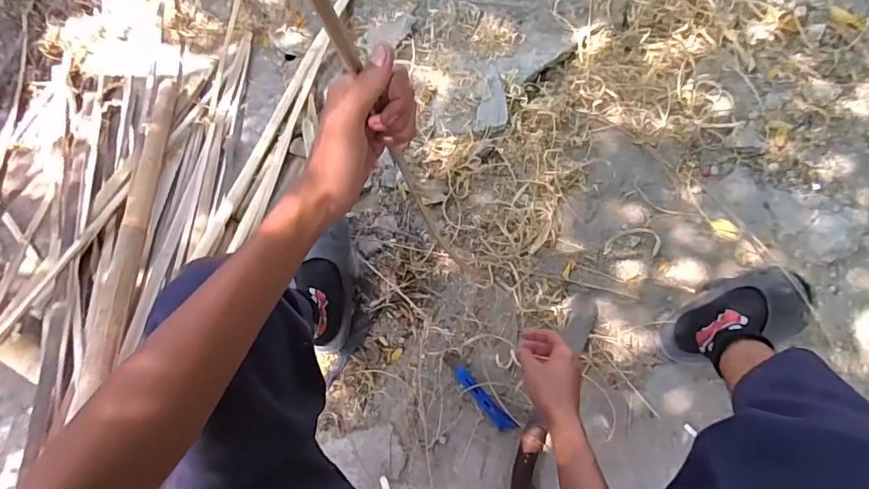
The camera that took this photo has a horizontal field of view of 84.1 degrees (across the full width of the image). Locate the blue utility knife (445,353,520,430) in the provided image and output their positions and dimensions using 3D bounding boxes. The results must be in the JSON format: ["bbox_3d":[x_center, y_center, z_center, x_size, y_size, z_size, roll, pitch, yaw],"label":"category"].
[{"bbox_3d":[0.078,0.272,0.885,0.030,0.017,0.175,-41,70,-13],"label":"blue utility knife"}]

